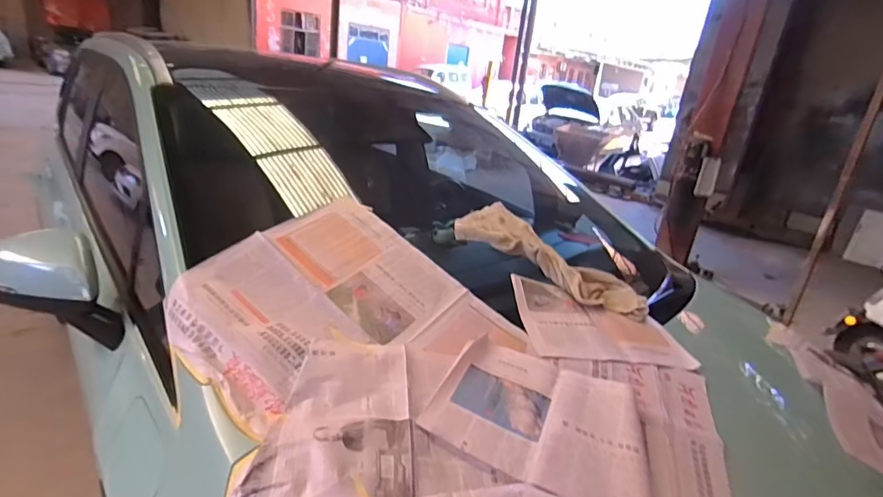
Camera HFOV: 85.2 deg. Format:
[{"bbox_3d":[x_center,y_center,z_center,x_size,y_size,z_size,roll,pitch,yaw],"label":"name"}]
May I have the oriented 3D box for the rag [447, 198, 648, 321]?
[{"bbox_3d":[0.298,0.034,1.288,0.517,0.059,0.254,31,26,13],"label":"rag"}]

